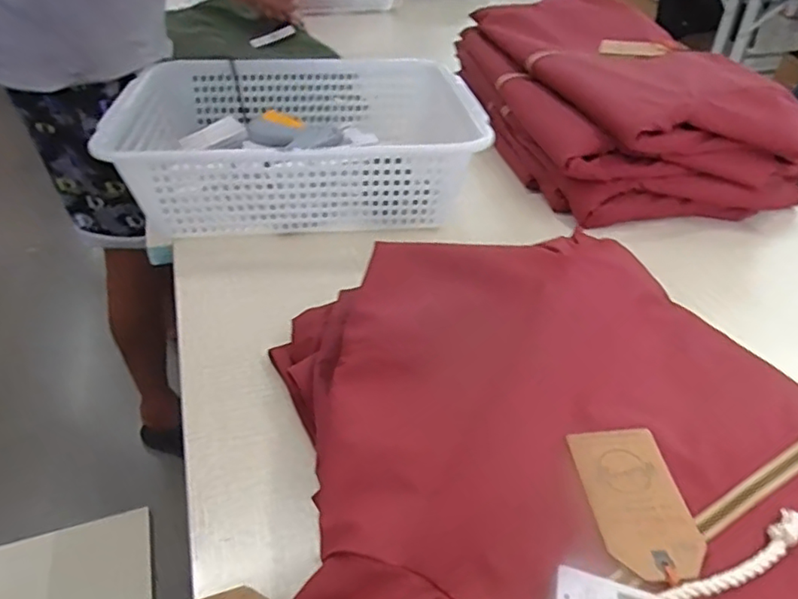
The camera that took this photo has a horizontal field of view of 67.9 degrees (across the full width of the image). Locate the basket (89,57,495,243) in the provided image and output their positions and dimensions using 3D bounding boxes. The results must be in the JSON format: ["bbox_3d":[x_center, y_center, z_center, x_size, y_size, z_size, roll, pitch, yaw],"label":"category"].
[{"bbox_3d":[-0.121,-0.212,0.779,0.446,0.114,0.324,-5,38,-9],"label":"basket"}]

